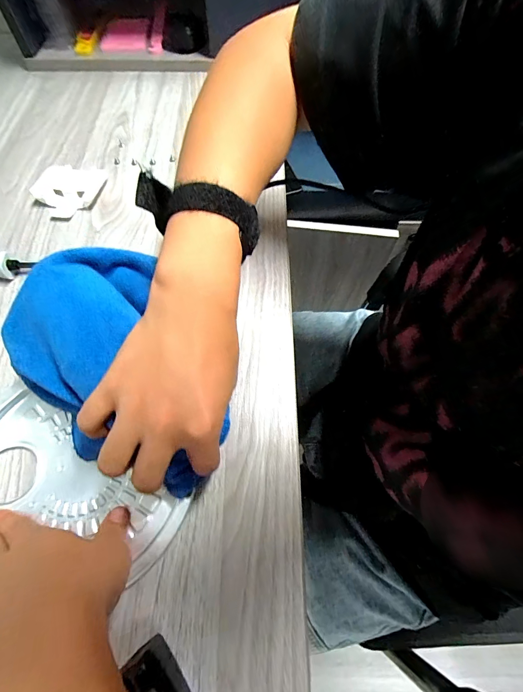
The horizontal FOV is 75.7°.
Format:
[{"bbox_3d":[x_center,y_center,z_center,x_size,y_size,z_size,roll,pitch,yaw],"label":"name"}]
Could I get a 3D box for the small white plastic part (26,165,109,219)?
[{"bbox_3d":[-0.231,-0.190,0.403,0.062,0.021,0.081,12,64,6],"label":"small white plastic part"}]

